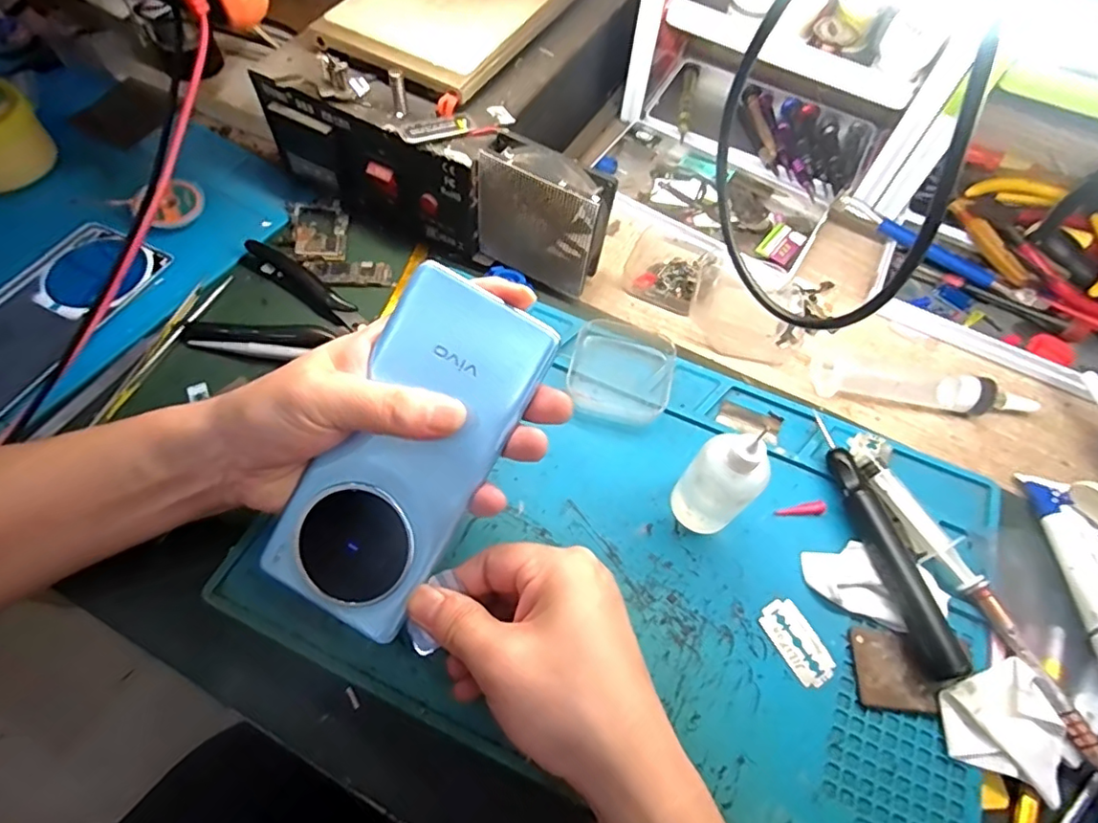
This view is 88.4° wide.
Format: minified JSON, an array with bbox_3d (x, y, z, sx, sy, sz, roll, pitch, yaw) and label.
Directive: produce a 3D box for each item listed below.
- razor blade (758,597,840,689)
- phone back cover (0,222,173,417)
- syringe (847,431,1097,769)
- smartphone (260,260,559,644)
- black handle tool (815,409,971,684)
[{"bbox_3d":[0.130,0.119,0.293,0.024,0.004,0.043,-28,67,-17],"label":"razor blade"},{"bbox_3d":[-0.325,-0.056,0.355,0.077,0.009,0.160,22,63,8],"label":"phone back cover"},{"bbox_3d":[0.228,0.090,0.305,0.029,0.016,0.188,-21,65,-14],"label":"syringe"},{"bbox_3d":[-0.065,0.020,0.259,0.071,0.006,0.163,30,93,2],"label":"smartphone"},{"bbox_3d":[0.181,0.068,0.310,0.015,0.023,0.144,-10,63,-8],"label":"black handle tool"}]

